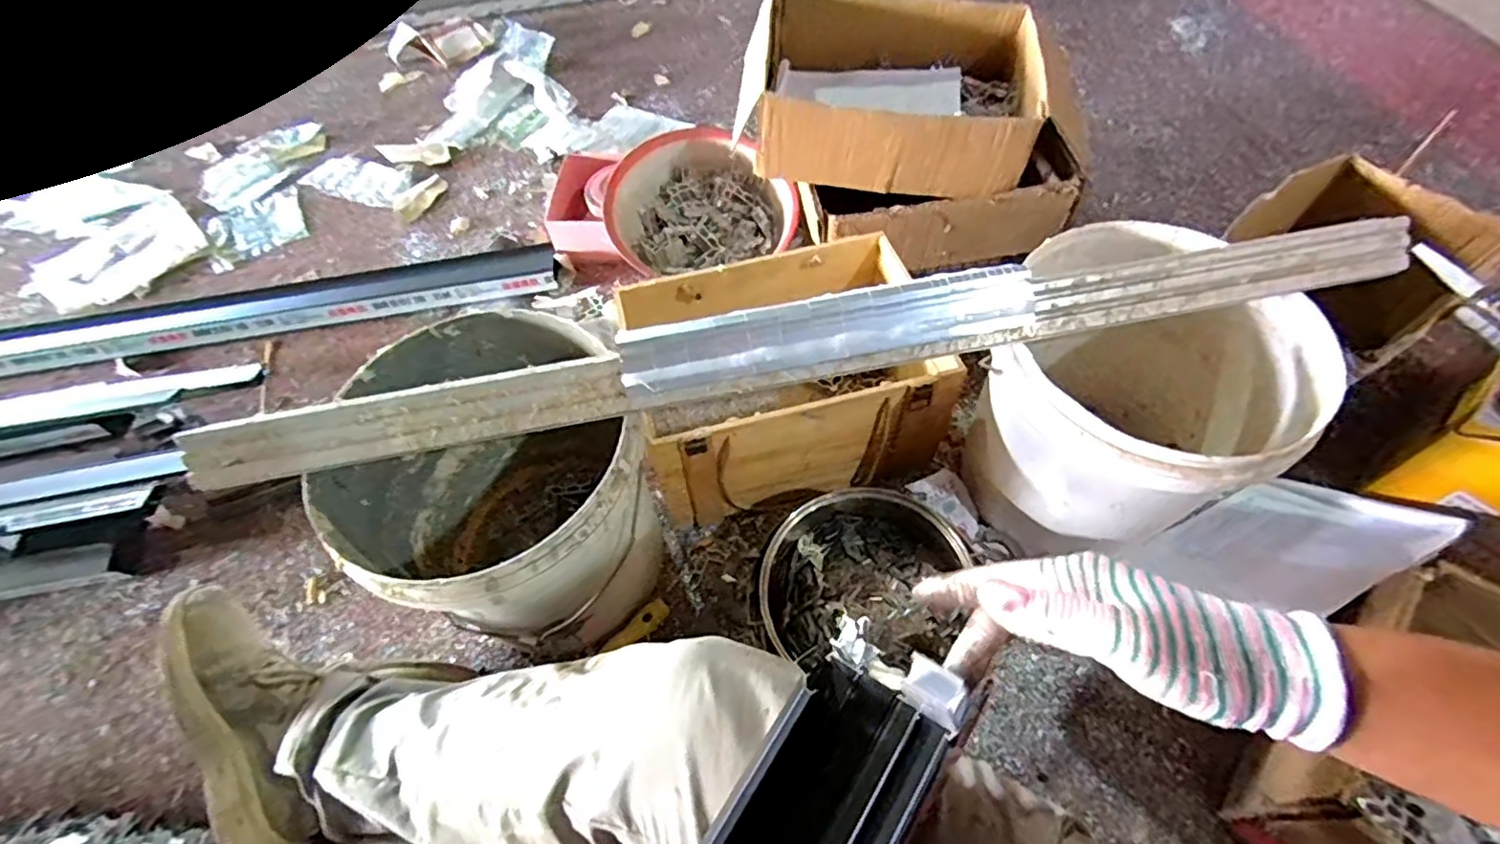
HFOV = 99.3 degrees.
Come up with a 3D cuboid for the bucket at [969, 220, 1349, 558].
[{"bbox_3d":[0.403,-0.012,0.715,0.271,0.276,0.282,-2,56,3],"label":"bucket"}]

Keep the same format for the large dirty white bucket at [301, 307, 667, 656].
[{"bbox_3d":[-0.252,0.099,0.710,0.268,0.318,0.294,-2,56,3],"label":"large dirty white bucket"}]

